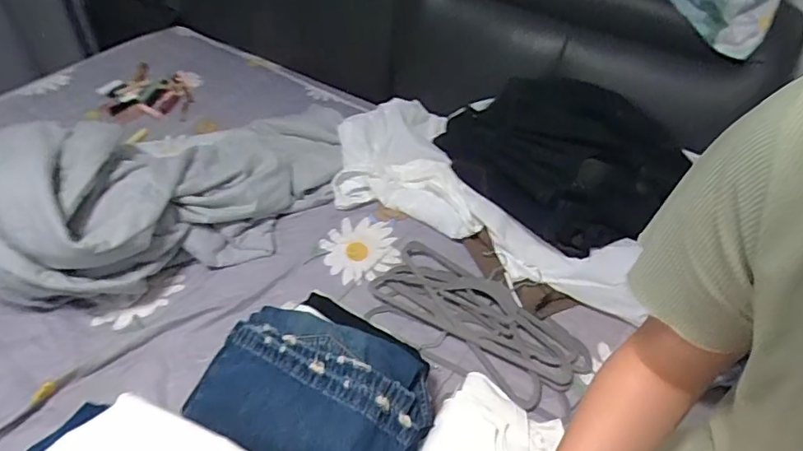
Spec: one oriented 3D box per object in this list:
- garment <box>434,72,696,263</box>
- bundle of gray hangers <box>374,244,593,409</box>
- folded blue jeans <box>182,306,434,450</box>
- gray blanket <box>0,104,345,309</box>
[{"bbox_3d":[0.322,-0.181,1.146,0.333,0.172,0.513,-28,53,-29],"label":"garment"},{"bbox_3d":[0.138,0.175,0.991,0.413,0.025,0.176,33,51,26],"label":"bundle of gray hangers"},{"bbox_3d":[-0.131,0.245,0.761,0.353,0.063,0.237,17,43,12],"label":"folded blue jeans"},{"bbox_3d":[-0.486,-0.097,1.127,0.472,0.259,0.804,35,39,27],"label":"gray blanket"}]

